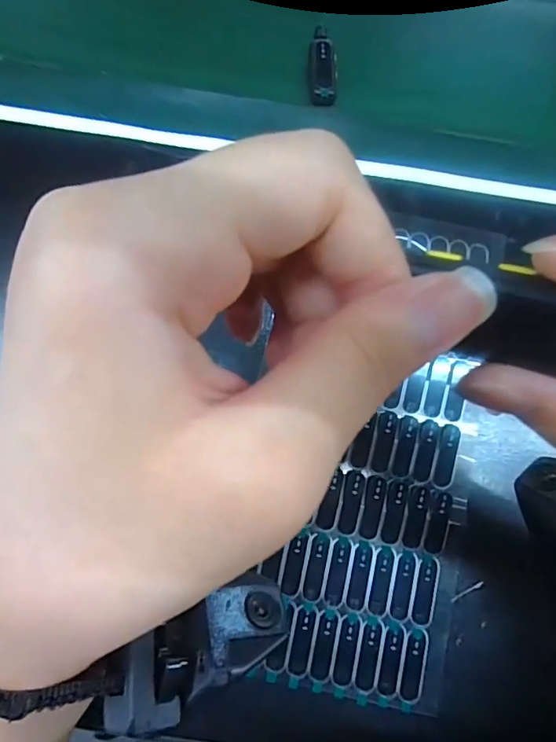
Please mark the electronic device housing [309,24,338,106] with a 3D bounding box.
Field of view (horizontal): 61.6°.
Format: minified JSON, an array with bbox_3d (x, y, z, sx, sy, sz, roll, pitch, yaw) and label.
[{"bbox_3d":[0.032,-0.220,0.332,0.019,0.011,0.059,0,81,-2],"label":"electronic device housing"}]

